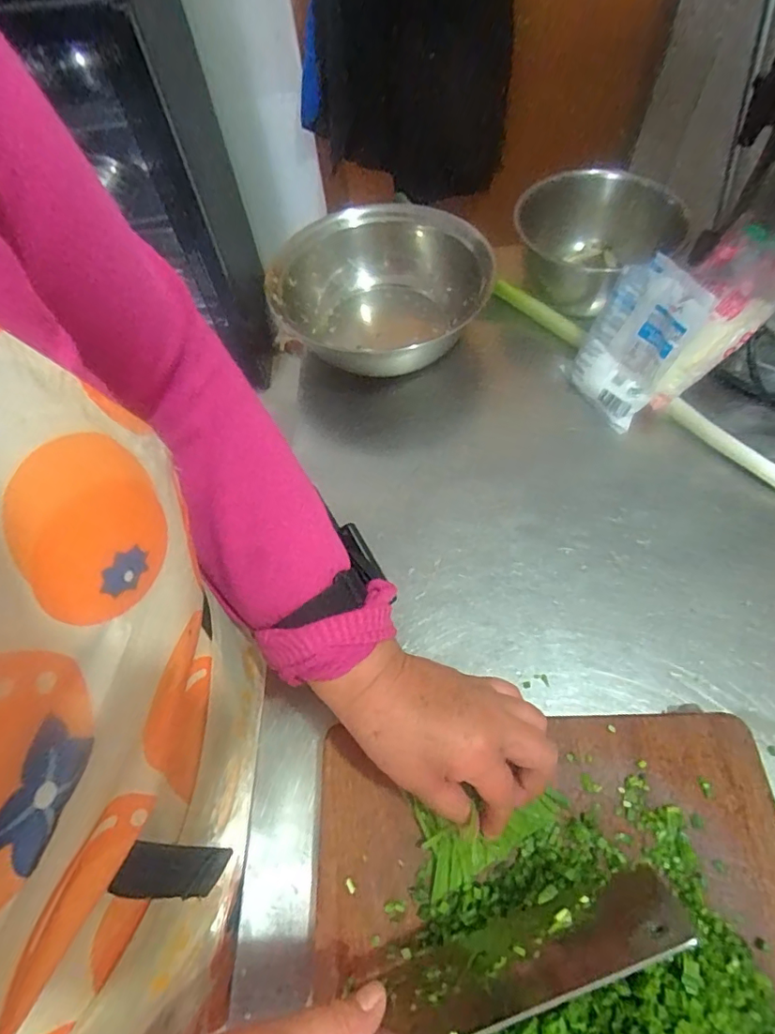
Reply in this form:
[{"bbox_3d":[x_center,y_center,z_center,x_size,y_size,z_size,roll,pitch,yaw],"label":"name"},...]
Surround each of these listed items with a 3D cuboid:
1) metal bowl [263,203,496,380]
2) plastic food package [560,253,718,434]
[{"bbox_3d":[-0.013,-0.276,0.665,0.236,0.127,0.234,-2,59,3],"label":"metal bowl"},{"bbox_3d":[0.257,-0.187,0.557,0.025,0.154,0.106,-19,59,-35],"label":"plastic food package"}]

